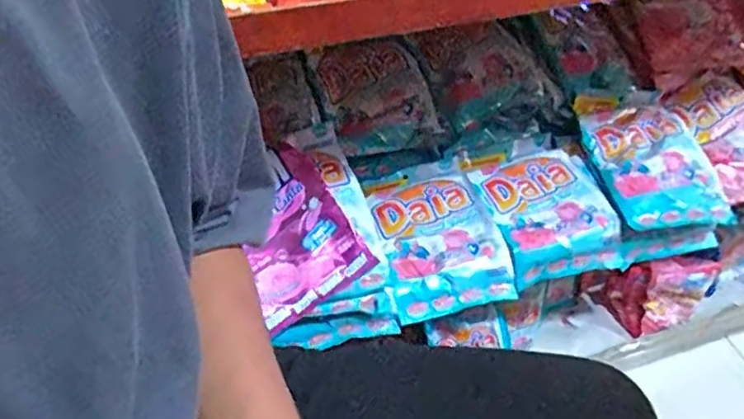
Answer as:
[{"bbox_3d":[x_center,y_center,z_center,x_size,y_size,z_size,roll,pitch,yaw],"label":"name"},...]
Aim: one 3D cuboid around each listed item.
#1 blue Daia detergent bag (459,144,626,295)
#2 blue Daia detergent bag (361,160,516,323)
[{"bbox_3d":[0.213,0.001,0.830,0.155,0.055,0.192,-12,47,-13],"label":"blue Daia detergent bag"},{"bbox_3d":[0.072,0.032,0.780,0.148,0.042,0.200,-9,46,-10],"label":"blue Daia detergent bag"}]

